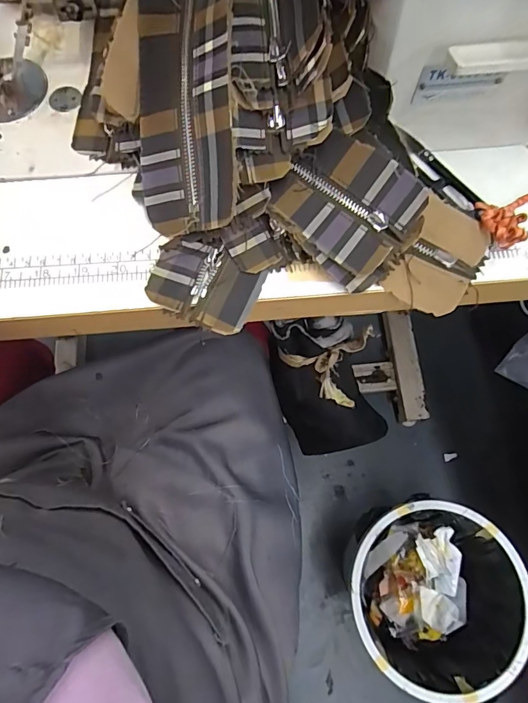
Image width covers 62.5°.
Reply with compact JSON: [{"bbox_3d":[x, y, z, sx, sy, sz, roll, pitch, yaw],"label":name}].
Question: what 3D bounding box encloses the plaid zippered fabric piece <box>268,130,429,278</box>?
[{"bbox_3d":[0.055,-0.092,0.276,0.077,0.019,0.073,38,90,7],"label":"plaid zippered fabric piece"}]

